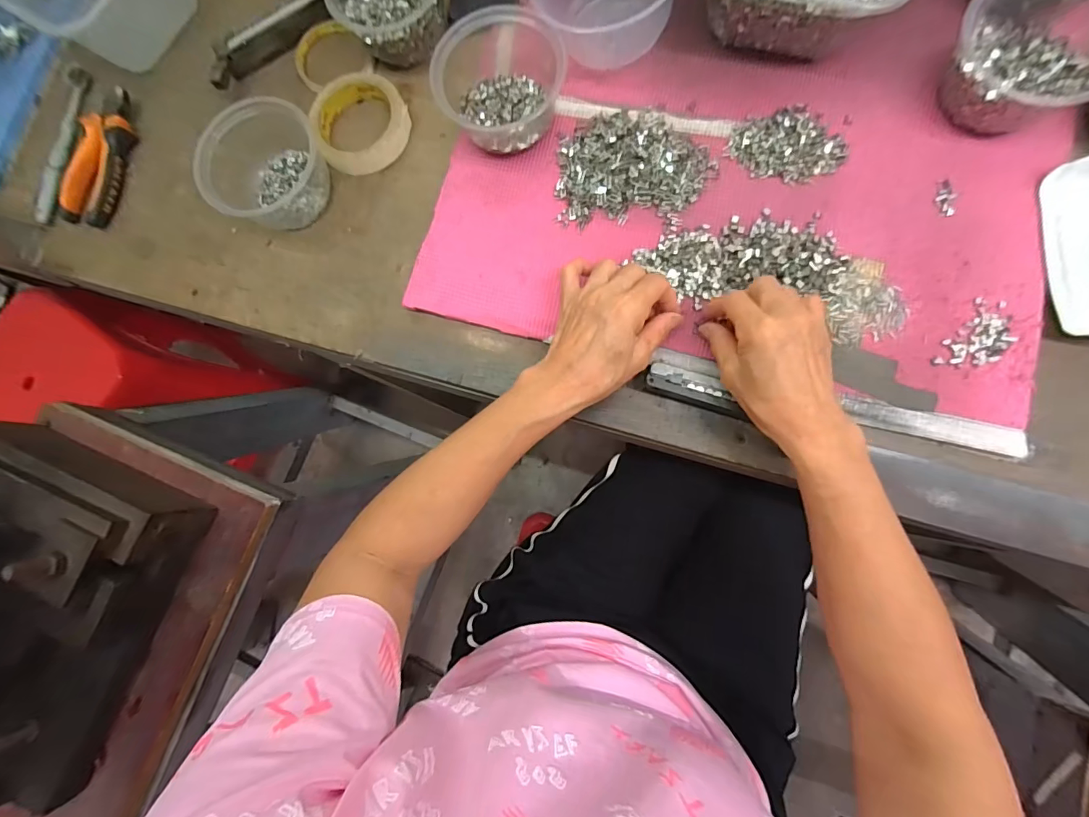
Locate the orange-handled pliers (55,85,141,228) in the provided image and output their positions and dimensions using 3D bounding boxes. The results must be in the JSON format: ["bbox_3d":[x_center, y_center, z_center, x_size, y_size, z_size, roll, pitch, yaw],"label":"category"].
[{"bbox_3d":[-0.471,-0.267,0.490,0.057,0.029,0.149,11,85,8],"label":"orange-handled pliers"}]

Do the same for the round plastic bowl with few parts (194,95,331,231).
[{"bbox_3d":[-0.261,-0.229,0.445,0.094,0.065,0.114,11,85,8],"label":"round plastic bowl with few parts"}]

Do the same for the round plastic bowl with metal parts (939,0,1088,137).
[{"bbox_3d":[0.387,-0.286,0.370,0.114,0.052,0.120,-1,83,7],"label":"round plastic bowl with metal parts"}]

